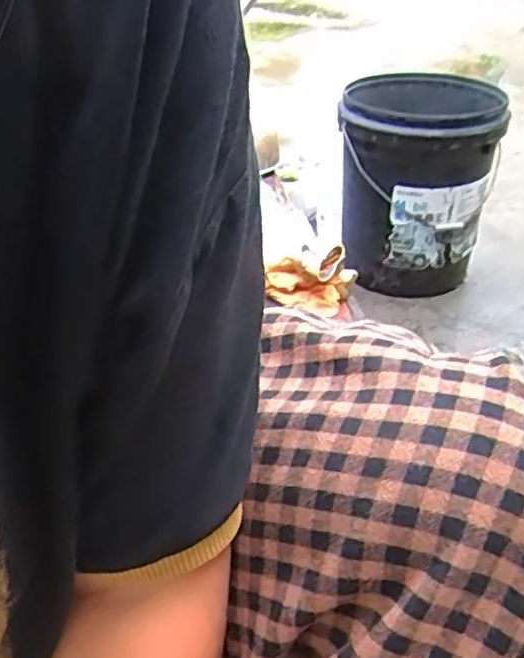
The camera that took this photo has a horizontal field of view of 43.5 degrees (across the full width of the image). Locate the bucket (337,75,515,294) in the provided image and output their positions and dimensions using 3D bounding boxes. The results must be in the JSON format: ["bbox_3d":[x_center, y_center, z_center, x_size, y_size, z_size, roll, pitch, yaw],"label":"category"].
[{"bbox_3d":[0.313,-0.302,1.366,0.285,0.362,0.335,10,32,12],"label":"bucket"}]

